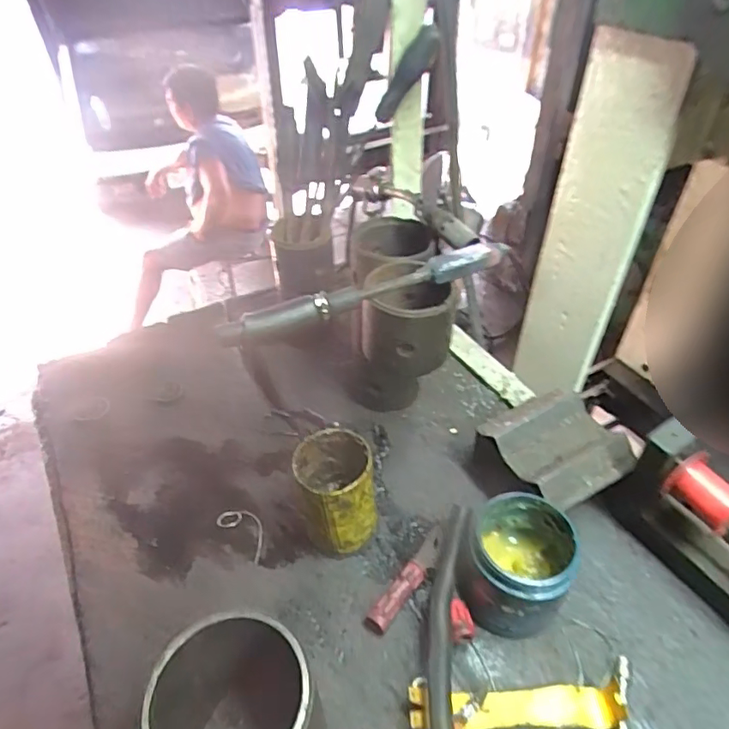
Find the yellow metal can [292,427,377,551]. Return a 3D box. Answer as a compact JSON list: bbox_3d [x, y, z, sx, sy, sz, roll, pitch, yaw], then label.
[{"bbox_3d":[-0.025,0.129,0.545,0.070,0.115,0.077,0,42,0],"label":"yellow metal can"}]

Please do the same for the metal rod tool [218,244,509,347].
[{"bbox_3d":[0.002,-0.065,0.491,0.266,0.026,0.027,-14,44,-15],"label":"metal rod tool"}]

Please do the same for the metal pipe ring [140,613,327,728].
[{"bbox_3d":[-0.084,0.254,0.397,0.114,0.135,0.130,17,45,19],"label":"metal pipe ring"}]

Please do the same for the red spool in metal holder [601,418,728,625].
[{"bbox_3d":[0.308,0.153,0.485,0.046,0.147,0.169,-22,45,-21],"label":"red spool in metal holder"}]

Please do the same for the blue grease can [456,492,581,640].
[{"bbox_3d":[0.137,0.180,0.490,0.088,0.089,0.093,0,42,0],"label":"blue grease can"}]

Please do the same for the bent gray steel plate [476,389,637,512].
[{"bbox_3d":[0.198,0.079,0.557,0.115,0.028,0.117,-23,47,-23],"label":"bent gray steel plate"}]

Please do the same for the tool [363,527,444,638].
[{"bbox_3d":[0.044,0.205,0.523,0.023,0.024,0.115,30,50,29],"label":"tool"}]

